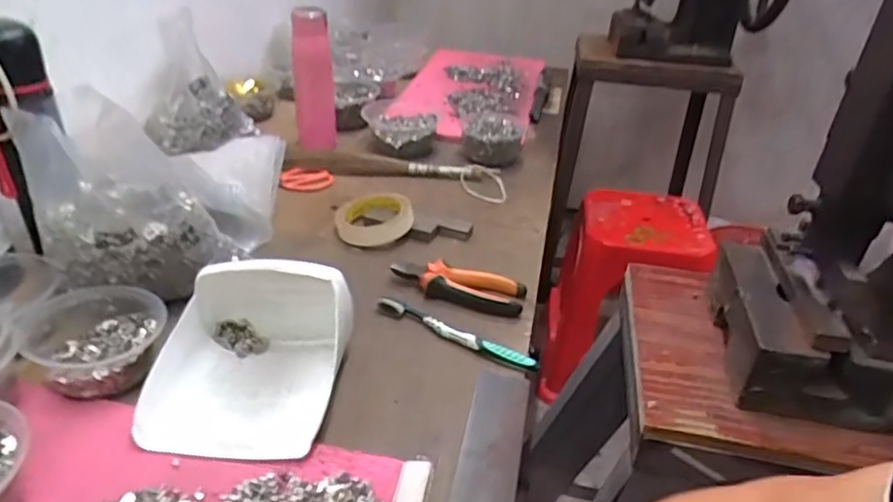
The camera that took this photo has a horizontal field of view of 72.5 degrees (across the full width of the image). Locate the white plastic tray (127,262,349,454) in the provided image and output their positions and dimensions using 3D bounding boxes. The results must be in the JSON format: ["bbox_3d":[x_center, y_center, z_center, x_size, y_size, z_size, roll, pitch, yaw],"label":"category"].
[{"bbox_3d":[-0.170,0.080,0.529,0.159,0.077,0.178,5,32,2],"label":"white plastic tray"}]

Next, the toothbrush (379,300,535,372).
[{"bbox_3d":[0.008,0.082,0.622,0.182,0.015,0.018,20,36,24],"label":"toothbrush"}]

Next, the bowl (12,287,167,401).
[{"bbox_3d":[-0.311,0.076,0.542,0.111,0.051,0.105,2,32,-2],"label":"bowl"}]

